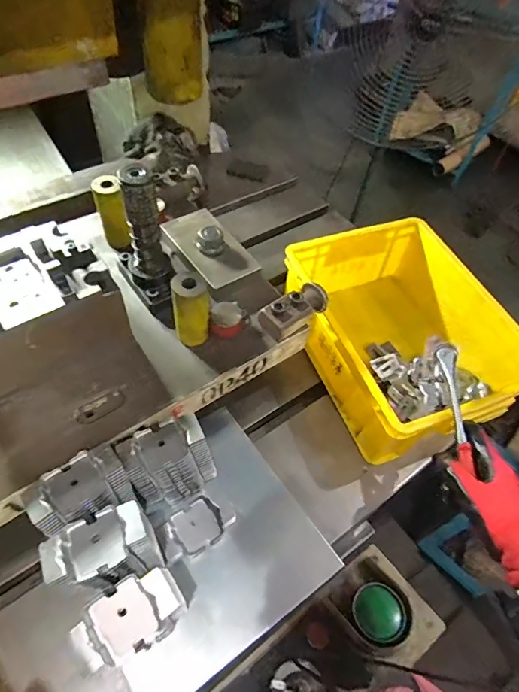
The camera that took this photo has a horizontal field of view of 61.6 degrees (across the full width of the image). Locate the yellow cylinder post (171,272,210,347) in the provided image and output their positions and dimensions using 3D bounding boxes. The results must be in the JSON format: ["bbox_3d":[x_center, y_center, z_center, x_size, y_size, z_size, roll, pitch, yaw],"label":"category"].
[{"bbox_3d":[-0.080,-0.044,0.517,0.040,0.090,0.039,-2,55,-6],"label":"yellow cylinder post"}]

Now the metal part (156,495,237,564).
[{"bbox_3d":[-0.076,0.219,0.532,0.092,0.033,0.053,-31,62,-24],"label":"metal part"}]

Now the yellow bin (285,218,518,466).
[{"bbox_3d":[0.221,-0.030,0.672,0.280,0.137,0.341,-19,58,-17],"label":"yellow bin"}]

